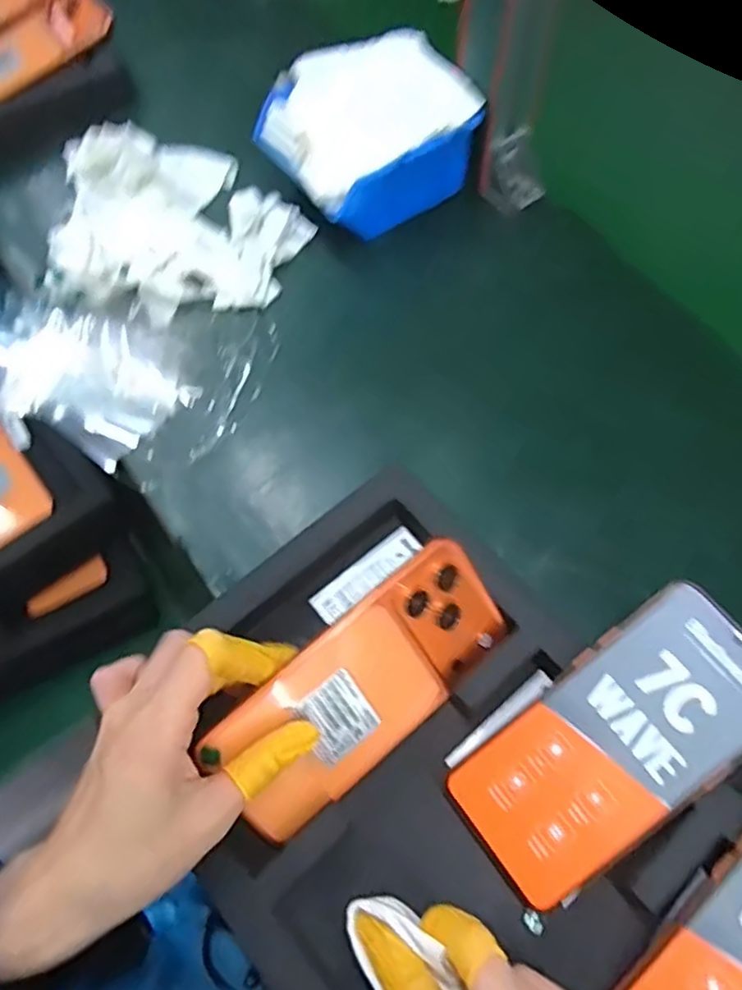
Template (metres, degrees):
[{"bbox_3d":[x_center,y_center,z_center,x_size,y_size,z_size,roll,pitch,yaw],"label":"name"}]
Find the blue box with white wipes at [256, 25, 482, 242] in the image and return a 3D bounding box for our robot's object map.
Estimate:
[{"bbox_3d":[0.000,-0.278,0.507,0.146,0.071,0.125,-30,66,-14],"label":"blue box with white wipes"}]

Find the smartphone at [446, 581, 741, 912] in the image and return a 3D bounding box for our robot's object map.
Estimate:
[{"bbox_3d":[0.119,0.119,0.316,0.159,0.007,0.077,-40,68,0],"label":"smartphone"}]

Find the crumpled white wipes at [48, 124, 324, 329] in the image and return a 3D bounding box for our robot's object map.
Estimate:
[{"bbox_3d":[-0.156,-0.212,0.511,0.200,0.035,0.165,10,64,6],"label":"crumpled white wipes"}]

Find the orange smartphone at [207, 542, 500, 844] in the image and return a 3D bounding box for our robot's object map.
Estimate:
[{"bbox_3d":[0.000,0.096,0.328,0.156,0.009,0.074,-39,109,-14],"label":"orange smartphone"}]

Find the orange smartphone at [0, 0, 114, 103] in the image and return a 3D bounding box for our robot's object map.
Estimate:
[{"bbox_3d":[-0.315,-0.401,0.591,0.166,0.011,0.081,-36,73,-5],"label":"orange smartphone"}]

